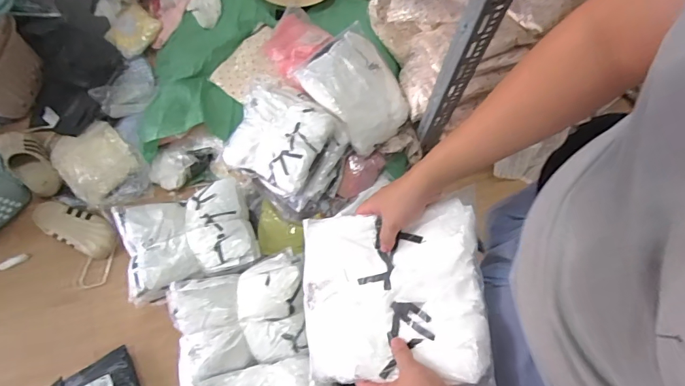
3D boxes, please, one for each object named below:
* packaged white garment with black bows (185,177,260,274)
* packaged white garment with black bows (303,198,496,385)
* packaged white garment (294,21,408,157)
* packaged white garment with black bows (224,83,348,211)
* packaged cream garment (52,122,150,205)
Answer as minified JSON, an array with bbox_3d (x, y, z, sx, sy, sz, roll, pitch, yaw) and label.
[{"bbox_3d":[-0.348,0.097,1.209,0.170,0.093,0.260,-21,74,-6],"label":"packaged white garment with black bows"},{"bbox_3d":[0.049,0.132,0.561,0.267,0.037,0.214,-12,72,32],"label":"packaged white garment with black bows"},{"bbox_3d":[0.051,-0.304,1.228,0.246,0.050,0.315,-43,98,-18],"label":"packaged white garment"},{"bbox_3d":[-0.172,-0.151,1.206,0.345,0.122,0.269,35,76,11],"label":"packaged white garment with black bows"},{"bbox_3d":[-0.795,-0.100,1.358,0.225,0.044,0.328,-43,77,-12],"label":"packaged cream garment"}]

